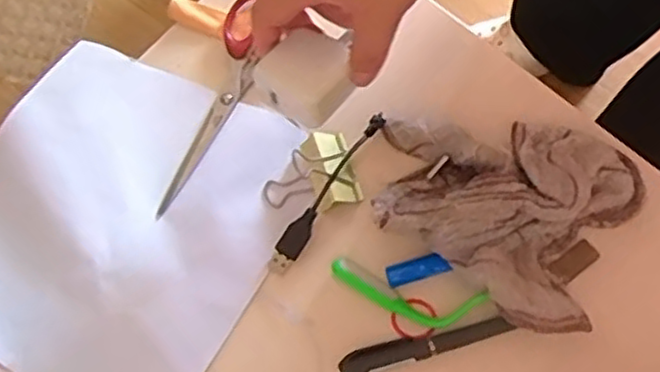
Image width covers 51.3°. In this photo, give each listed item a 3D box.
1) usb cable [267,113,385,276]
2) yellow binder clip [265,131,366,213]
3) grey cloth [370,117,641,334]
[{"bbox_3d":[-0.002,0.002,0.456,0.018,0.022,0.126,33,78,10],"label":"usb cable"},{"bbox_3d":[-0.015,-0.008,0.455,0.061,0.031,0.051,-20,75,-4],"label":"yellow binder clip"},{"bbox_3d":[0.105,0.008,0.435,0.156,0.041,0.125,26,77,8],"label":"grey cloth"}]

